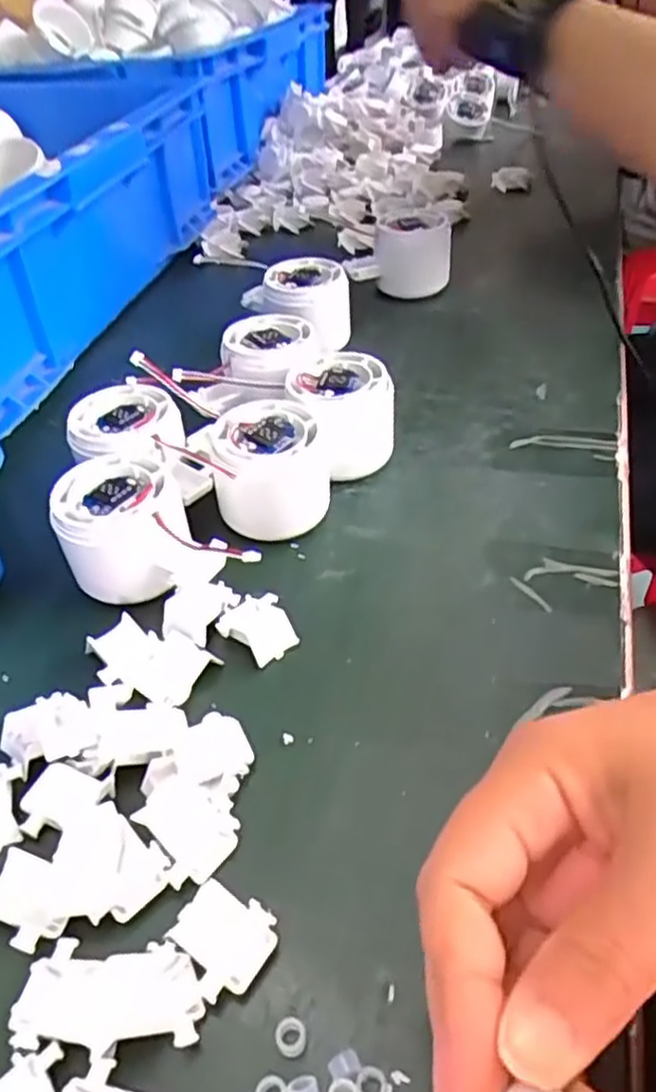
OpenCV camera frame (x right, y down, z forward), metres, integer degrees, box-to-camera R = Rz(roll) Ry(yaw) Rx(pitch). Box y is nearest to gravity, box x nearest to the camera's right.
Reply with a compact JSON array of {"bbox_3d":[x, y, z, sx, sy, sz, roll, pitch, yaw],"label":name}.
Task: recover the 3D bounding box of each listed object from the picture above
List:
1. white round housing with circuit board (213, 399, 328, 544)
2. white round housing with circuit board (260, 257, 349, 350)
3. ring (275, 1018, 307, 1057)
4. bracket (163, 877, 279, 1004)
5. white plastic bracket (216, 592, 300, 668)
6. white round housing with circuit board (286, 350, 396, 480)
[{"bbox_3d":[-0.028,-0.038,0.381,0.058,0.051,0.055,-1,43,1],"label":"white round housing with circuit board"},{"bbox_3d":[-0.015,-0.165,0.515,0.046,0.050,0.050,-1,43,1],"label":"white round housing with circuit board"},{"bbox_3d":[-0.011,0.143,0.219,0.009,0.004,0.010,9,44,12],"label":"ring"},{"bbox_3d":[-0.033,0.125,0.236,0.030,0.008,0.029,32,57,14],"label":"bracket"},{"bbox_3d":[-0.030,0.035,0.334,0.033,0.008,0.028,33,53,32],"label":"white plastic bracket"},{"bbox_3d":[0.008,-0.069,0.412,0.056,0.054,0.060,-1,43,1],"label":"white round housing with circuit board"}]

